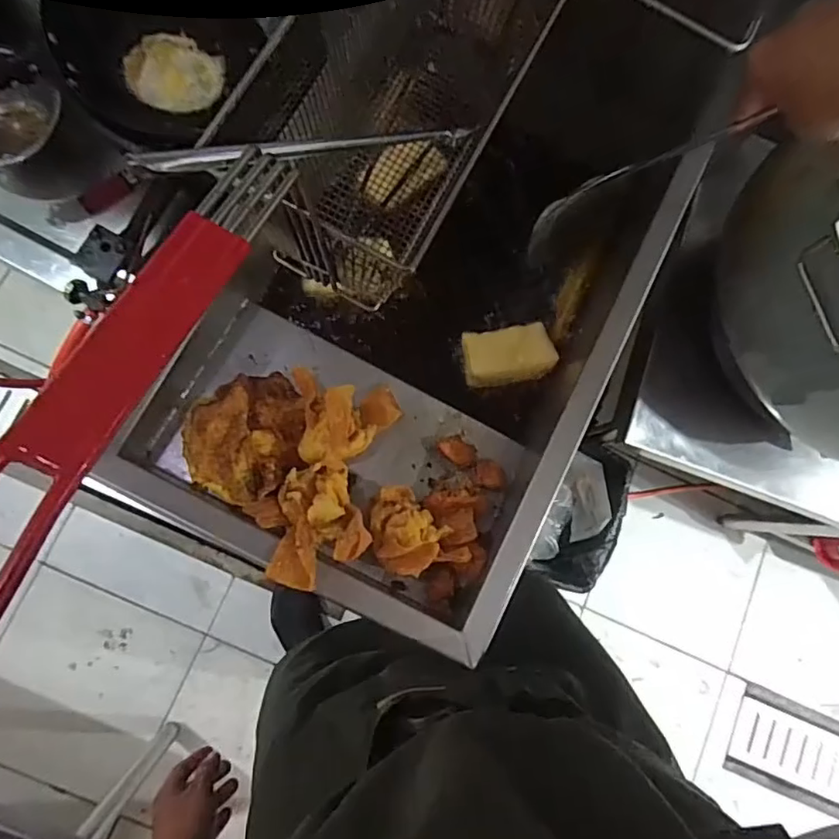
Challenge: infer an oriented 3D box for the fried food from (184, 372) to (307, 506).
[{"bbox_3d":[-0.171,0.018,0.569,0.129,0.035,0.119,1,81,-7],"label":"fried food"}]

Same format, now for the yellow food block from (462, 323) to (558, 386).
[{"bbox_3d":[0.106,-0.077,0.666,0.103,0.031,0.067,-11,83,-8],"label":"yellow food block"}]

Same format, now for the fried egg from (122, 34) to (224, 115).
[{"bbox_3d":[-0.290,-0.421,0.682,0.110,0.022,0.094,4,81,-6],"label":"fried egg"}]

